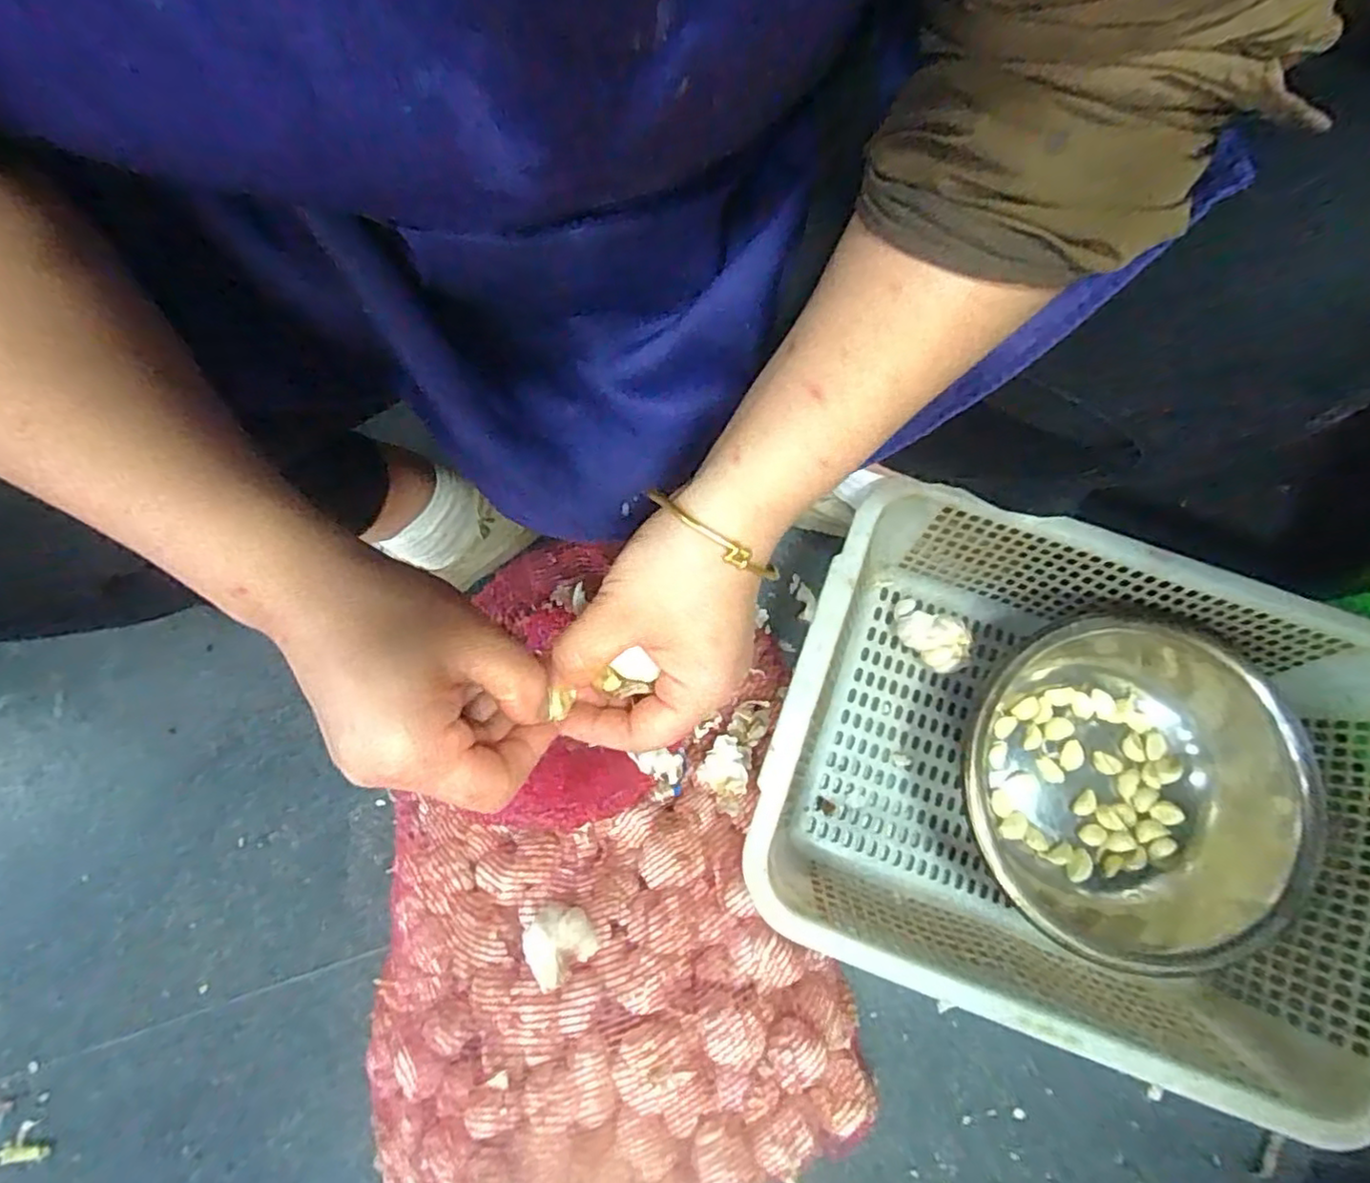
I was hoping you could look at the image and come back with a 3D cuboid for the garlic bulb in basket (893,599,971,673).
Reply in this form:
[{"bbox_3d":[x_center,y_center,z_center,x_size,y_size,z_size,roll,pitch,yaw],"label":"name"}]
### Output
[{"bbox_3d":[0.233,0.044,0.648,0.074,0.040,0.056,24,78,5],"label":"garlic bulb in basket"}]

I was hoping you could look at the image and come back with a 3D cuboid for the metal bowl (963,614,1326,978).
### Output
[{"bbox_3d":[0.363,0.168,0.587,0.267,0.115,0.269,0,77,0],"label":"metal bowl"}]

